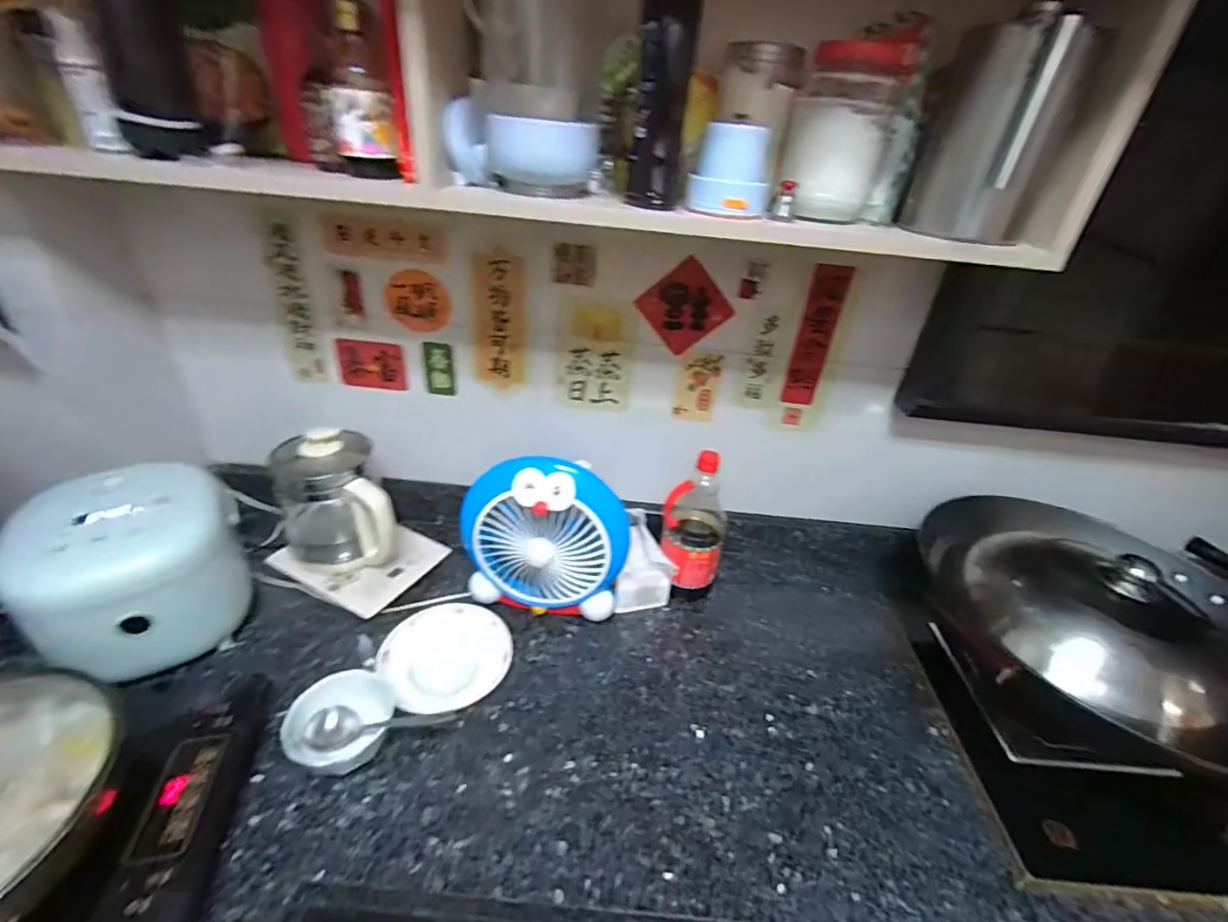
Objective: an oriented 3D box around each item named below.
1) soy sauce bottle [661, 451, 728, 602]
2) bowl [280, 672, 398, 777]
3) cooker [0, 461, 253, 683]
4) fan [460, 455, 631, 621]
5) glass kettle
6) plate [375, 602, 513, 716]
[{"bbox_3d":[0.132,0.096,0.855,0.097,0.254,0.111,12,32,9],"label":"soy sauce bottle"},{"bbox_3d":[-0.319,0.309,0.618,0.107,0.066,0.116,5,32,-3],"label":"bowl"},{"bbox_3d":[-0.607,0.128,0.687,0.198,0.174,0.250,-17,39,-33],"label":"cooker"},{"bbox_3d":[-0.096,0.111,0.797,0.229,0.250,0.112,9,32,5],"label":"fan"},{"bbox_3d":[-0.415,0.071,0.790,0.133,0.195,0.153,-14,37,-29],"label":"glass kettle"},{"bbox_3d":[-0.230,0.267,0.730,0.161,0.032,0.159,5,32,-3],"label":"plate"}]

